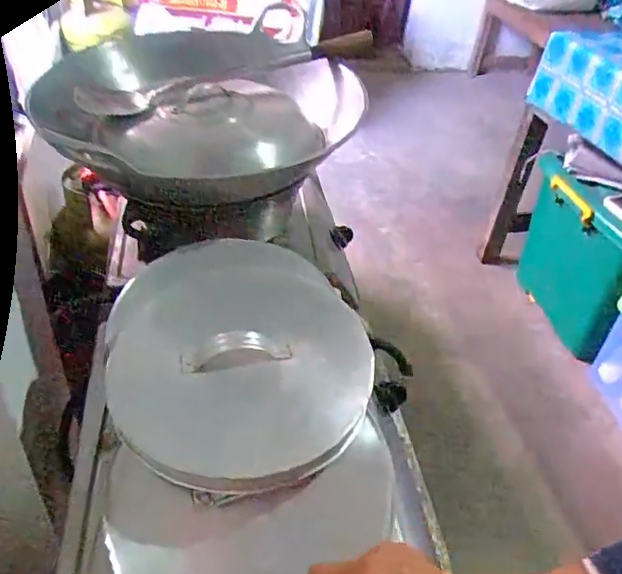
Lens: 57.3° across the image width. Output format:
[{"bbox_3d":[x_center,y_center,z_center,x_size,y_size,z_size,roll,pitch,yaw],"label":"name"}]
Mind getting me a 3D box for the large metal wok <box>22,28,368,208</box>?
[{"bbox_3d":[-0.157,-0.283,0.853,0.329,0.100,0.381,25,44,21],"label":"large metal wok"}]

